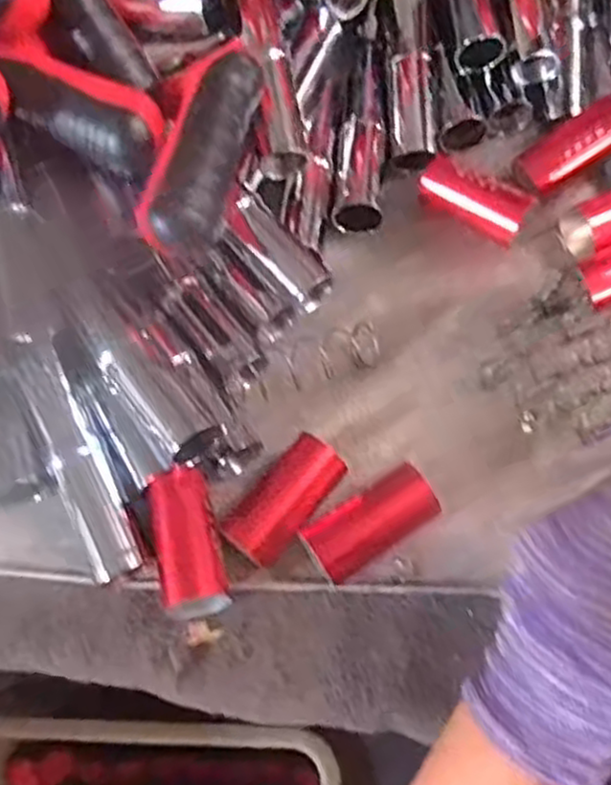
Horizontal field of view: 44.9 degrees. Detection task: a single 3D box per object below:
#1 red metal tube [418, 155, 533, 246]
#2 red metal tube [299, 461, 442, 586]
[{"bbox_3d":[0.093,-0.108,0.405,0.059,0.022,0.021,33,70,17],"label":"red metal tube"},{"bbox_3d":[0.030,0.062,0.339,0.060,0.029,0.027,-32,67,-12],"label":"red metal tube"}]

